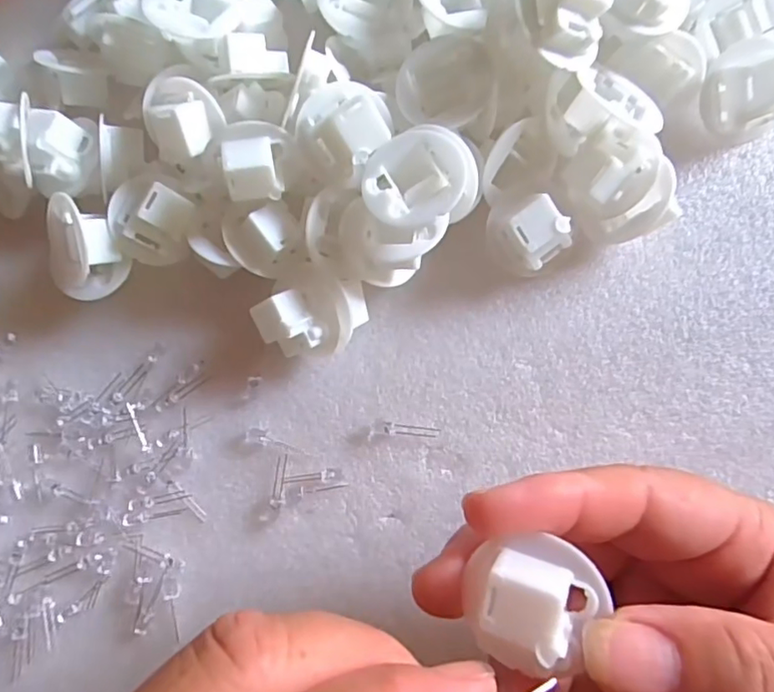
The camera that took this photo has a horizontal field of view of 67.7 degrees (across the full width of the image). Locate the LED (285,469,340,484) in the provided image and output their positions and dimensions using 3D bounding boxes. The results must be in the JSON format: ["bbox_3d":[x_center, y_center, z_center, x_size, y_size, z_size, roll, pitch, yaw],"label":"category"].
[{"bbox_3d":[-0.028,0.049,0.214,0.021,0.004,0.005,-12,84,6],"label":"LED"}]

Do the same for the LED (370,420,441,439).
[{"bbox_3d":[0.006,0.031,0.212,0.025,0.004,0.005,7,86,8],"label":"LED"}]

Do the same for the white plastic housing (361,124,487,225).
[{"bbox_3d":[0.012,-0.054,0.186,0.037,0.018,0.032,-32,82,4],"label":"white plastic housing"}]

